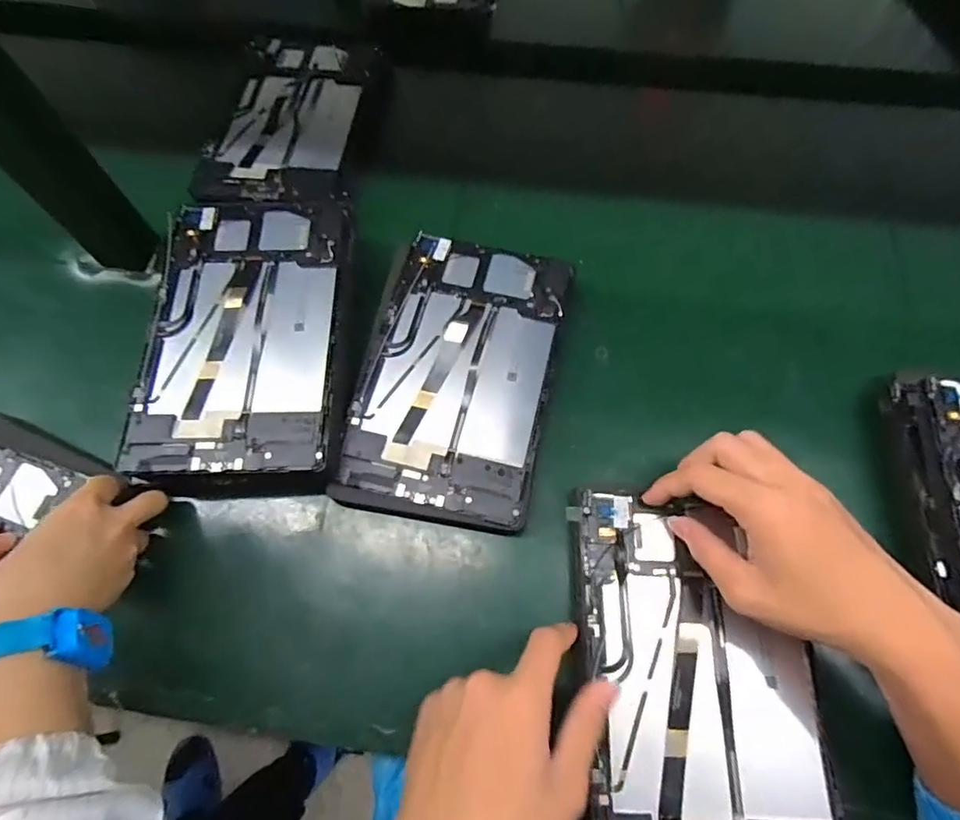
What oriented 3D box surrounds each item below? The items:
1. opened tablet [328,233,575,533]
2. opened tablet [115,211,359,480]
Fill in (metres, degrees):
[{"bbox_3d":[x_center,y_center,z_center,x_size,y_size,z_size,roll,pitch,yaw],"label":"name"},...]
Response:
[{"bbox_3d":[-0.017,-0.034,0.428,0.153,0.011,0.246,12,69,5],"label":"opened tablet"},{"bbox_3d":[-0.188,-0.065,0.416,0.152,0.010,0.237,-2,68,0],"label":"opened tablet"}]

